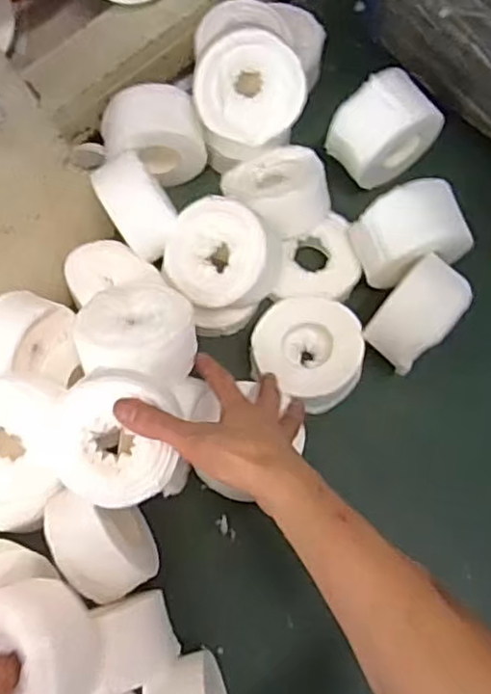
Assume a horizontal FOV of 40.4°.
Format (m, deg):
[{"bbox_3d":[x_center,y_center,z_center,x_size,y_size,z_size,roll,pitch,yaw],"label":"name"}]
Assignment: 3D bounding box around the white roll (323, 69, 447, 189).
[{"bbox_3d":[0.137,-0.214,0.663,0.104,0.095,0.063,-33,74,-11],"label":"white roll"}]

